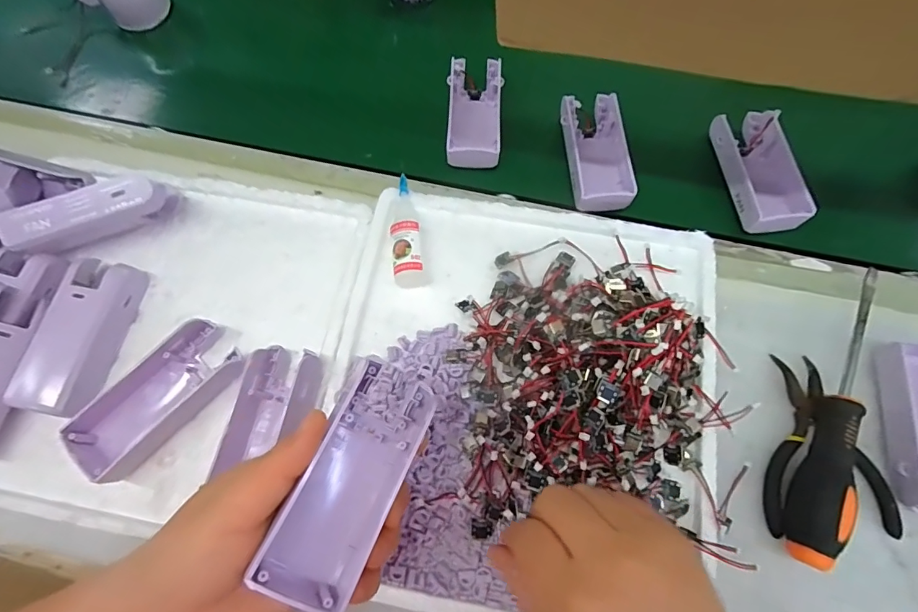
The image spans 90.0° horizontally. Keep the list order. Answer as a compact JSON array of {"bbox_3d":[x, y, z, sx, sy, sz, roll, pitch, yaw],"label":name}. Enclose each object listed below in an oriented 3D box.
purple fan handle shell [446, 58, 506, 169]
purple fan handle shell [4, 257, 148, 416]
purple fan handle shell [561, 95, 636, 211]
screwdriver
[{"bbox_3d":[0.014,-0.170,0.406,0.045,0.030,0.106,1,70,1],"label":"purple fan handle shell"},{"bbox_3d":[-0.264,0.020,0.320,0.047,0.027,0.108,11,71,4],"label":"purple fan handle shell"},{"bbox_3d":[0.117,-0.130,0.391,0.052,0.031,0.110,0,70,0],"label":"purple fan handle shell"},{"bbox_3d":[0.249,0.068,0.303,0.024,0.031,0.196,25,72,9],"label":"screwdriver"}]

